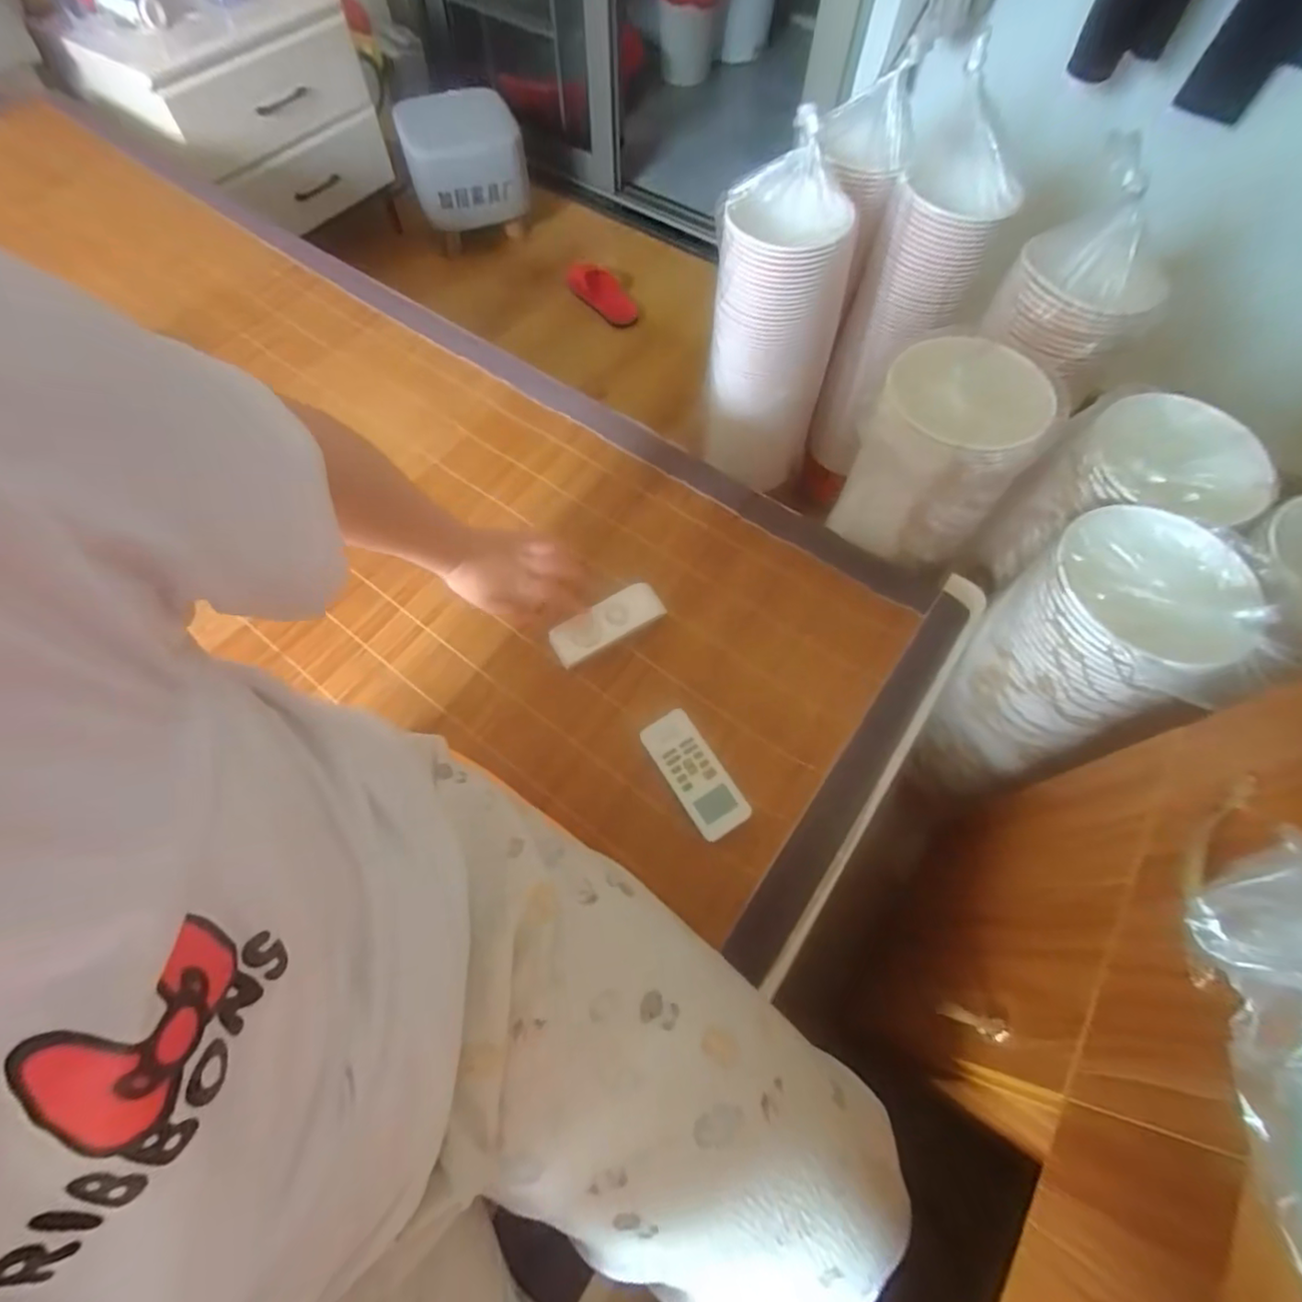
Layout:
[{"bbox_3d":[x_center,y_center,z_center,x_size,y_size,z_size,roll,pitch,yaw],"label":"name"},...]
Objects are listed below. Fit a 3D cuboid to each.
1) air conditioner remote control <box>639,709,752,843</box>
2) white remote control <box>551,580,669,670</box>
[{"bbox_3d":[0.044,0.123,0.596,0.051,0.020,0.129,-30,68,-15],"label":"air conditioner remote control"},{"bbox_3d":[-0.049,-0.030,0.669,0.129,0.020,0.048,-29,68,-14],"label":"white remote control"}]

